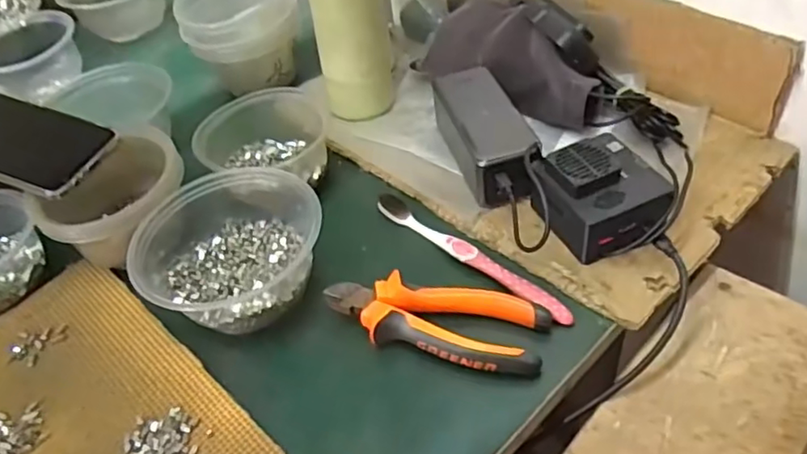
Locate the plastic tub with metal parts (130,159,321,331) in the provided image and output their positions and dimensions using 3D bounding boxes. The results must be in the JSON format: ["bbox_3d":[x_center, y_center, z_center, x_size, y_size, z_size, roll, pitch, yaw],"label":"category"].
[{"bbox_3d":[-0.128,0.006,0.477,0.131,0.061,0.144,-2,49,2],"label":"plastic tub with metal parts"}]

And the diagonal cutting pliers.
[{"bbox_3d":[0.020,0.066,0.429,0.151,0.028,0.053,11,50,13],"label":"diagonal cutting pliers"}]

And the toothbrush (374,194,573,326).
[{"bbox_3d":[0.048,0.020,0.471,0.182,0.015,0.015,35,59,29],"label":"toothbrush"}]

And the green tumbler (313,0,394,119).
[{"bbox_3d":[-0.053,-0.192,0.552,0.077,0.195,0.070,-1,49,3],"label":"green tumbler"}]

